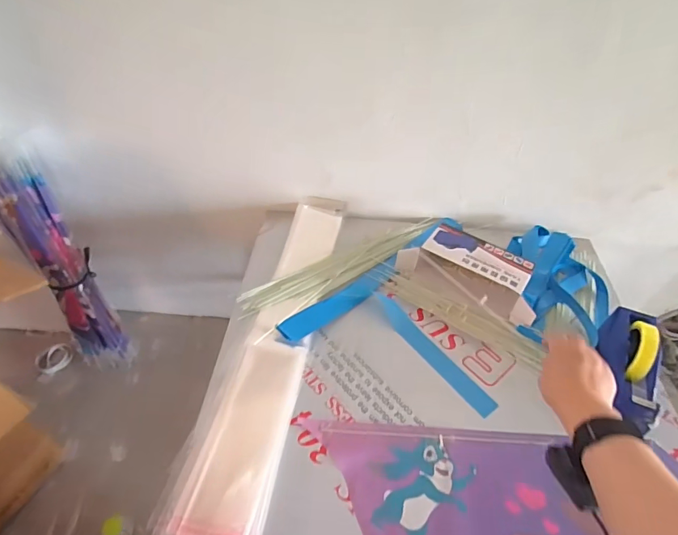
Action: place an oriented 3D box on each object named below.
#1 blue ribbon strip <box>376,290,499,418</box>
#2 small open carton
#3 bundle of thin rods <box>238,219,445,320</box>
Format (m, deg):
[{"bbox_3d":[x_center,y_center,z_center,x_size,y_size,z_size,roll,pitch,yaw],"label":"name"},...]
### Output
[{"bbox_3d":[0.163,0.150,0.773,0.035,0.011,0.285,-27,55,-28],"label":"blue ribbon strip"},{"bbox_3d":[0.271,0.006,0.875,0.276,0.074,0.126,28,50,22],"label":"small open carton"},{"bbox_3d":[0.023,-0.008,0.917,0.493,0.025,0.085,-25,52,-26],"label":"bundle of thin rods"}]

